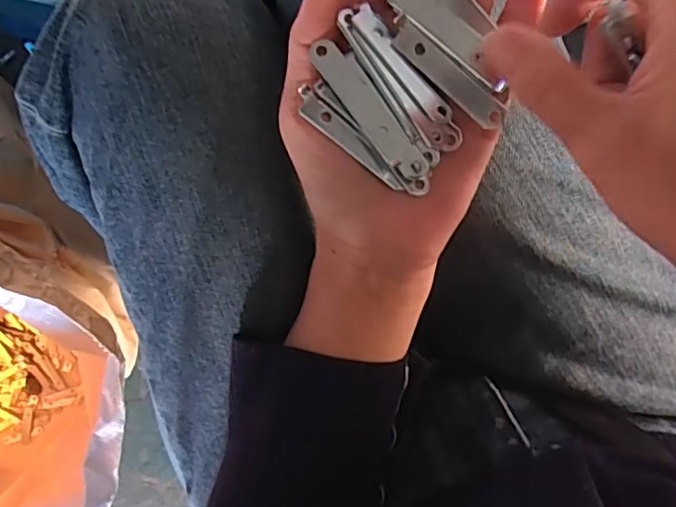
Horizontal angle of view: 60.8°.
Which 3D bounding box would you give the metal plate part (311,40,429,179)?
[{"bbox_3d":[0.013,-0.052,0.212,0.013,0.004,0.056,-37,91,6],"label":"metal plate part"}]

